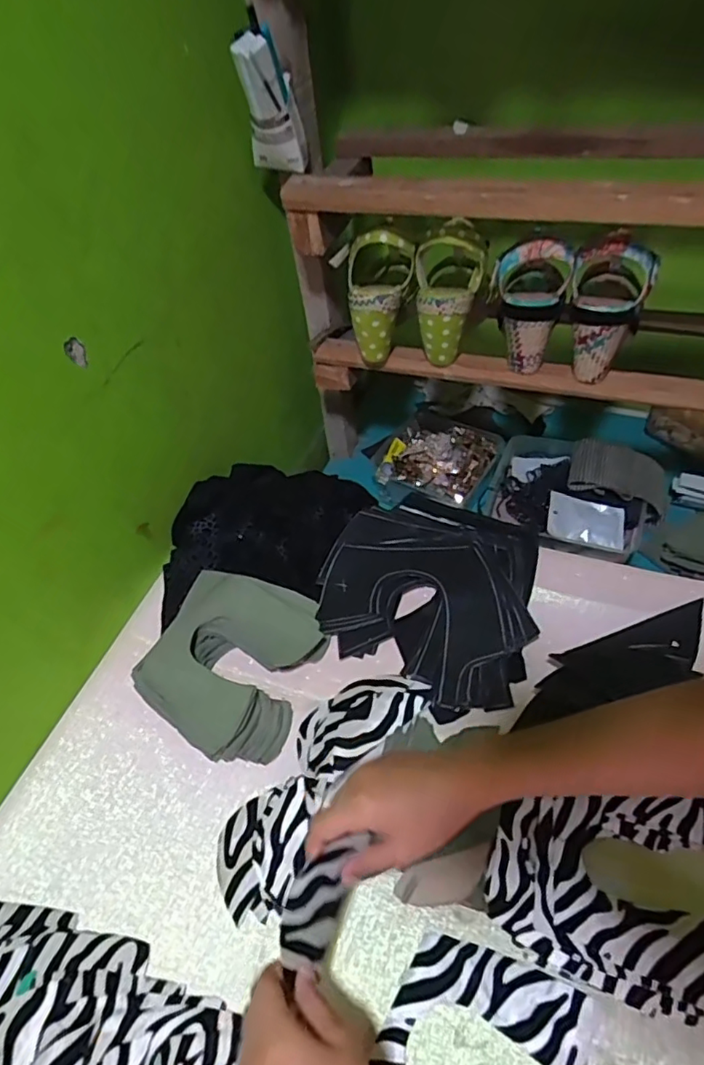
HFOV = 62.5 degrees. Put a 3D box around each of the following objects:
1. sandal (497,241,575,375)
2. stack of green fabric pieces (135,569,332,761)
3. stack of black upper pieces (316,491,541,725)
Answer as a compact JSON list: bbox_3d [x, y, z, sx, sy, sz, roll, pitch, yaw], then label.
[{"bbox_3d":[0.194,-0.247,0.636,0.080,0.129,0.066,8,50,13],"label":"sandal"},{"bbox_3d":[-0.119,0.125,0.565,0.149,0.053,0.161,13,51,17],"label":"stack of green fabric pieces"},{"bbox_3d":[0.084,0.057,0.609,0.219,0.039,0.215,21,54,23],"label":"stack of black upper pieces"}]

